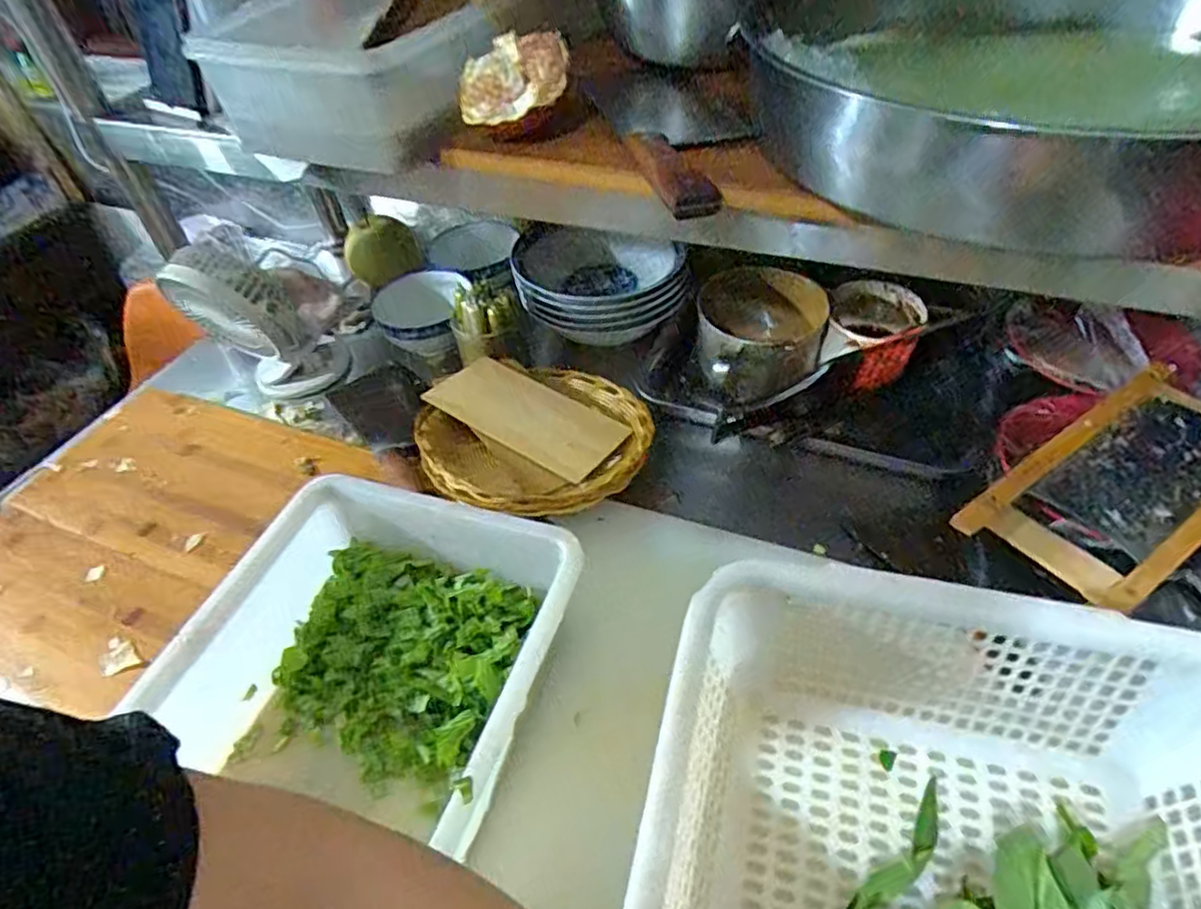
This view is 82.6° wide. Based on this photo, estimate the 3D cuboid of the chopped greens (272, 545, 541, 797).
[{"bbox_3d":[-0.158,0.166,0.542,0.184,0.054,0.158,10,48,16],"label":"chopped greens"}]

